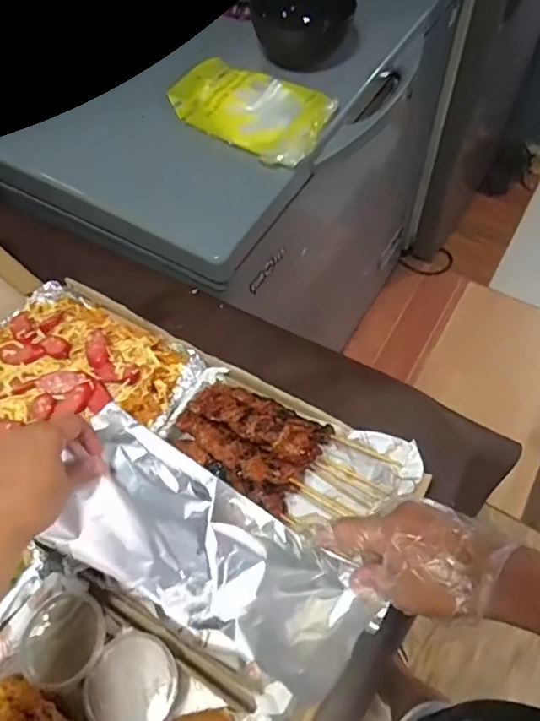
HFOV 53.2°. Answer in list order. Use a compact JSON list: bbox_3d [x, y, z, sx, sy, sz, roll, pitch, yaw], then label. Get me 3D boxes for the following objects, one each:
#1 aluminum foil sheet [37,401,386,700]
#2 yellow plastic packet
[{"bbox_3d":[-0.055,0.155,0.440,0.269,0.071,0.115,32,66,14],"label":"aluminum foil sheet"},{"bbox_3d":[-0.029,-0.335,0.711,0.217,0.024,0.124,29,65,19],"label":"yellow plastic packet"}]

